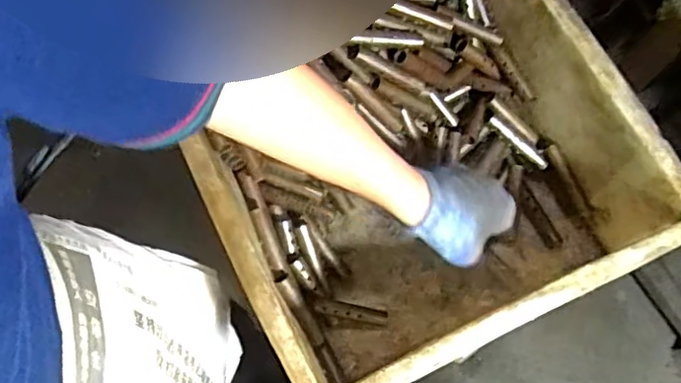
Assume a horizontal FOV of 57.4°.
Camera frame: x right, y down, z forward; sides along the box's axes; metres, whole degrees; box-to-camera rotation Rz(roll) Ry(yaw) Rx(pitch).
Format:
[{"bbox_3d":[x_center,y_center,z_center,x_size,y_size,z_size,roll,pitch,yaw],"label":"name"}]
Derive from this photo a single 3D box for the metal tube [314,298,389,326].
[{"bbox_3d":[0.010,0.114,0.588,0.073,0.009,0.014,15,74,-18],"label":"metal tube"}]

